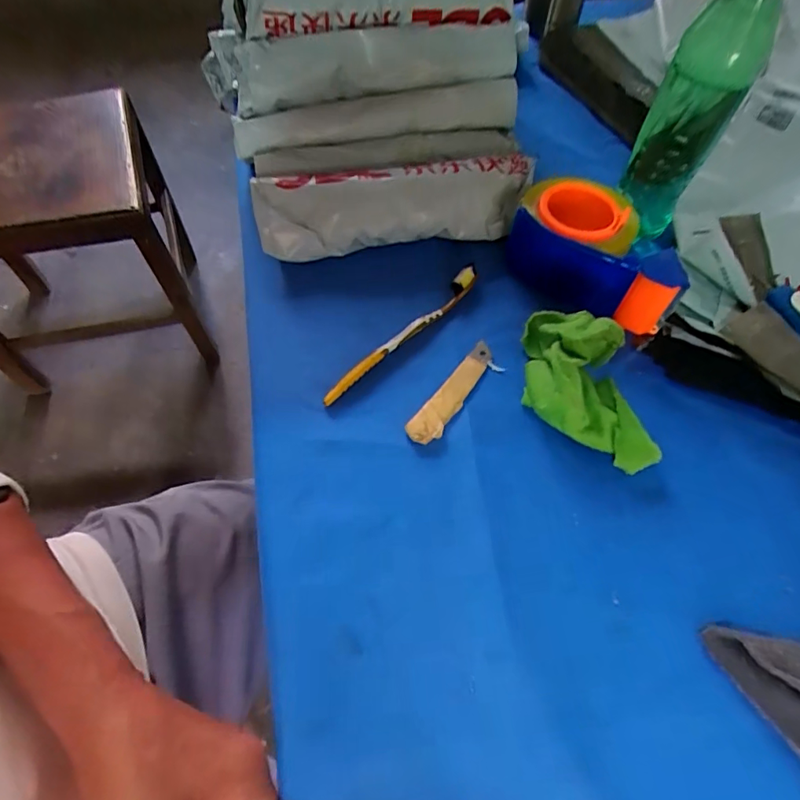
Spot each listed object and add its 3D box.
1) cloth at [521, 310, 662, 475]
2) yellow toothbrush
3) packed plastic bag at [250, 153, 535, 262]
[{"bbox_3d":[0.139,-0.014,0.384,0.076,0.054,0.140,-11,59,-7],"label":"cloth"},{"bbox_3d":[0.007,-0.058,0.423,0.014,0.017,0.186,38,67,20],"label":"yellow toothbrush"},{"bbox_3d":[0.000,-0.181,0.473,0.263,0.058,0.071,-7,59,-5],"label":"packed plastic bag"}]

